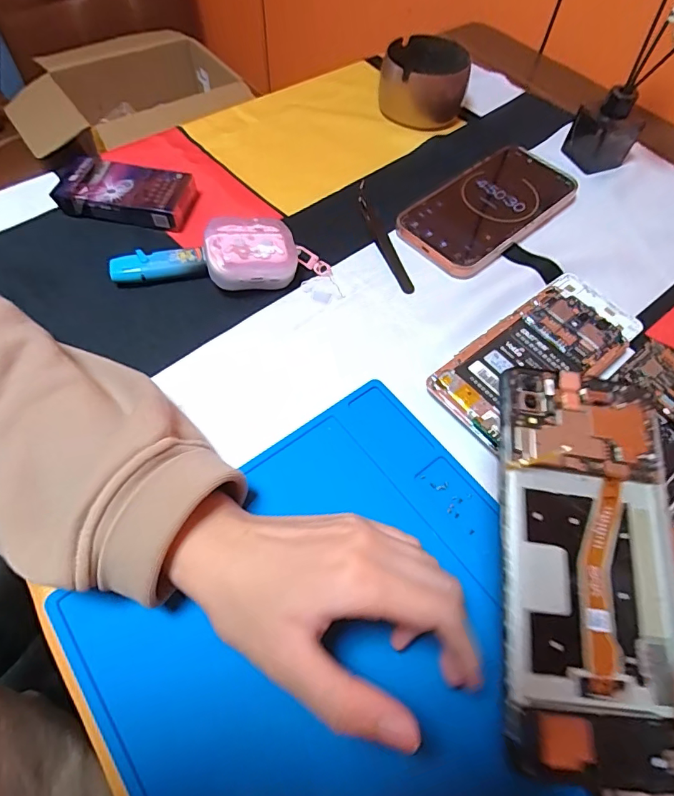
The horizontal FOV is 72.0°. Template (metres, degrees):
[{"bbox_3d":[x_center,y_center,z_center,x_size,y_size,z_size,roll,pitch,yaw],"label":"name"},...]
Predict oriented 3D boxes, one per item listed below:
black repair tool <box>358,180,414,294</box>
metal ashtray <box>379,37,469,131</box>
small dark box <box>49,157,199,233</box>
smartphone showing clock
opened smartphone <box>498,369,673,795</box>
[{"bbox_3d":[0.036,-0.137,0.387,0.014,0.009,0.129,-15,62,-11],"label":"black repair tool"},{"bbox_3d":[0.085,-0.312,0.461,0.085,0.049,0.075,15,61,6],"label":"metal ashtray"},{"bbox_3d":[-0.175,-0.170,0.381,0.106,0.023,0.049,8,60,2],"label":"small dark box"},{"bbox_3d":[0.131,-0.166,0.401,0.164,0.015,0.085,-38,68,-21],"label":"smartphone showing clock"},{"bbox_3d":[0.099,0.061,0.181,0.070,0.012,0.144,7,69,2],"label":"opened smartphone"}]

